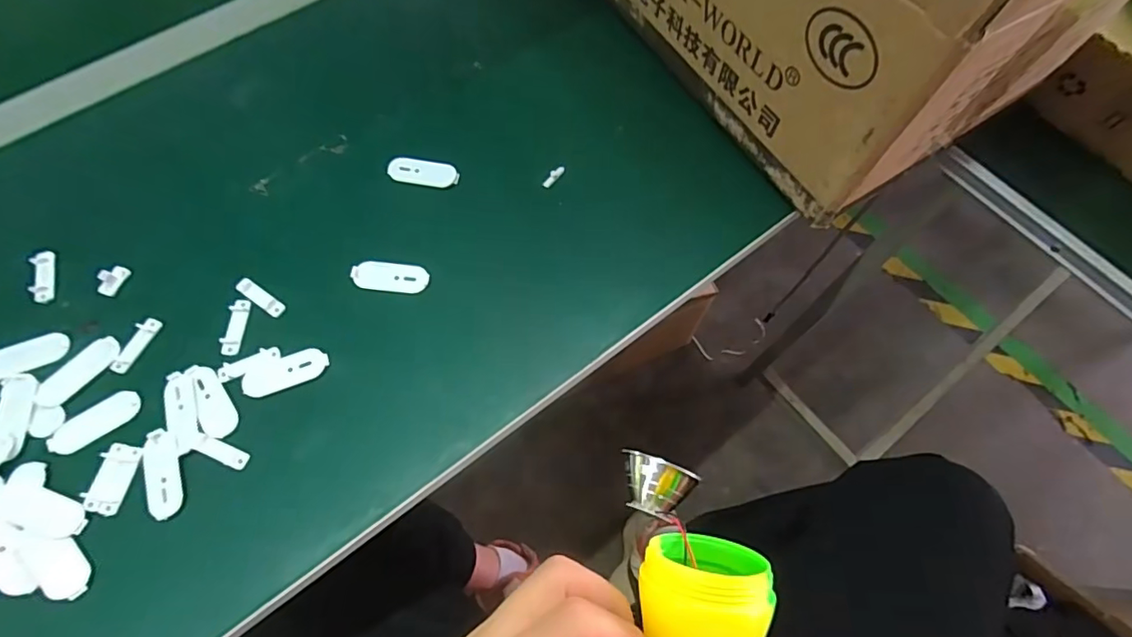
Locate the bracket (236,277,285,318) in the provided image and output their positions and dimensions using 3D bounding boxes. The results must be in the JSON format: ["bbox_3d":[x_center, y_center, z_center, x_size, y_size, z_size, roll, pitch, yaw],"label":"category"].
[{"bbox_3d":[-0.199,-0.014,0.345,0.036,0.004,0.011,32,71,13],"label":"bracket"}]

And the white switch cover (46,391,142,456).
[{"bbox_3d":[-0.274,0.060,0.309,0.051,0.004,0.018,-33,71,-13],"label":"white switch cover"}]

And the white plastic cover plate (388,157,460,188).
[{"bbox_3d":[-0.101,-0.104,0.377,0.050,0.004,0.021,9,67,4],"label":"white plastic cover plate"}]

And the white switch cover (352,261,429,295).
[{"bbox_3d":[-0.117,-0.028,0.351,0.049,0.004,0.021,6,67,2],"label":"white switch cover"}]

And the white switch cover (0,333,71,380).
[{"bbox_3d":[-0.331,0.023,0.323,0.048,0.006,0.019,-22,69,-9],"label":"white switch cover"}]

